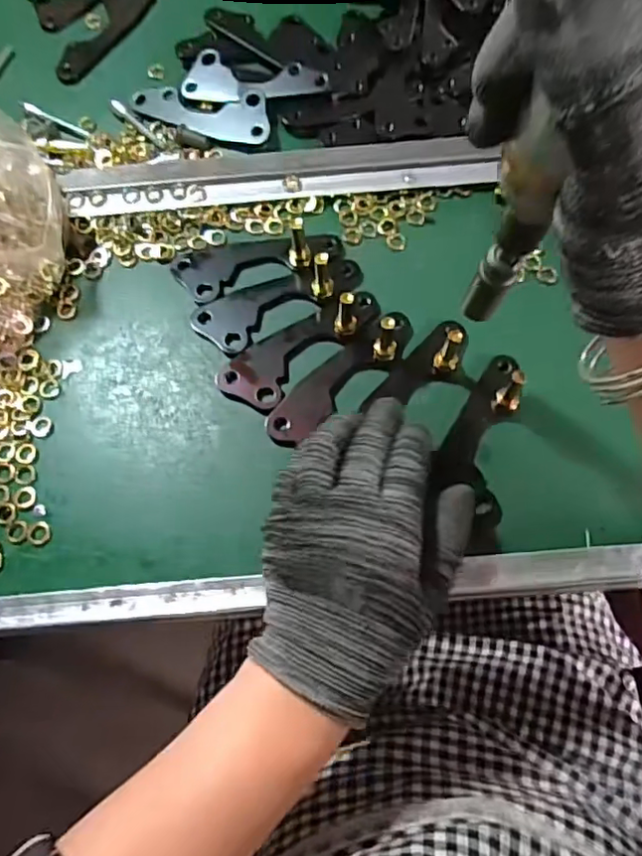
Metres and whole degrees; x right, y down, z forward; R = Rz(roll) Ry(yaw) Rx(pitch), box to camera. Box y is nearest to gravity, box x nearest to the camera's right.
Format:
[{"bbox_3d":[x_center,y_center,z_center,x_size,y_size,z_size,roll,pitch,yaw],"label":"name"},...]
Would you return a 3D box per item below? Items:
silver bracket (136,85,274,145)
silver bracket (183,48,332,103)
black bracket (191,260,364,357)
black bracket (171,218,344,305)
[{"bbox_3d":[-0.086,-0.227,0.430,0.102,0.007,0.039,10,79,8],"label":"silver bracket"},{"bbox_3d":[-0.048,-0.251,0.431,0.104,0.007,0.036,8,78,9],"label":"silver bracket"},{"bbox_3d":[-0.026,-0.081,0.382,0.112,0.004,0.040,-23,71,-6],"label":"black bracket"},{"bbox_3d":[-0.041,-0.117,0.380,0.109,0.034,0.038,-16,70,-3],"label":"black bracket"}]

